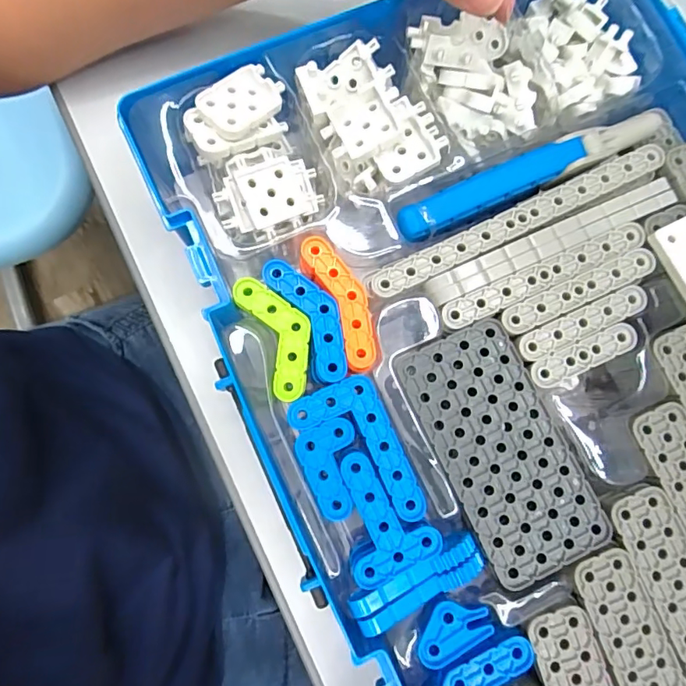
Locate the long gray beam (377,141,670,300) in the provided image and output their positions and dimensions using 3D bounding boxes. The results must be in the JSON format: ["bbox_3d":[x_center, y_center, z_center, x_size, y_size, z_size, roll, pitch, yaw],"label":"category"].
[{"bbox_3d":[0.078,-0.055,0.219,0.141,0.004,0.014,-25,80,-4],"label":"long gray beam"}]

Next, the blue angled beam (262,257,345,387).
[{"bbox_3d":[-0.013,-0.011,0.210,0.022,0.004,0.056,-27,80,-5],"label":"blue angled beam"}]

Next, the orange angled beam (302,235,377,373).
[{"bbox_3d":[0.000,-0.018,0.213,0.019,0.004,0.061,-23,80,-4],"label":"orange angled beam"}]

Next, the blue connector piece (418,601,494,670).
[{"bbox_3d":[0.042,0.111,0.190,0.030,0.004,0.019,-30,81,-5],"label":"blue connector piece"}]

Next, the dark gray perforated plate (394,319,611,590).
[{"bbox_3d":[0.065,0.043,0.202,0.049,0.004,0.099,-25,80,-4],"label":"dark gray perforated plate"}]

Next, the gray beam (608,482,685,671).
[{"bbox_3d":[0.137,0.106,0.193,0.025,0.004,0.101,-23,80,-4],"label":"gray beam"}]

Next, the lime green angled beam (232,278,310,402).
[{"bbox_3d":[-0.026,-0.004,0.209,0.024,0.004,0.054,-24,80,-4],"label":"lime green angled beam"}]

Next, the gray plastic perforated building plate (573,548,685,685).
[{"bbox_3d":[0.116,0.125,0.188,0.025,0.004,0.087,-20,80,-3],"label":"gray plastic perforated building plate"}]

